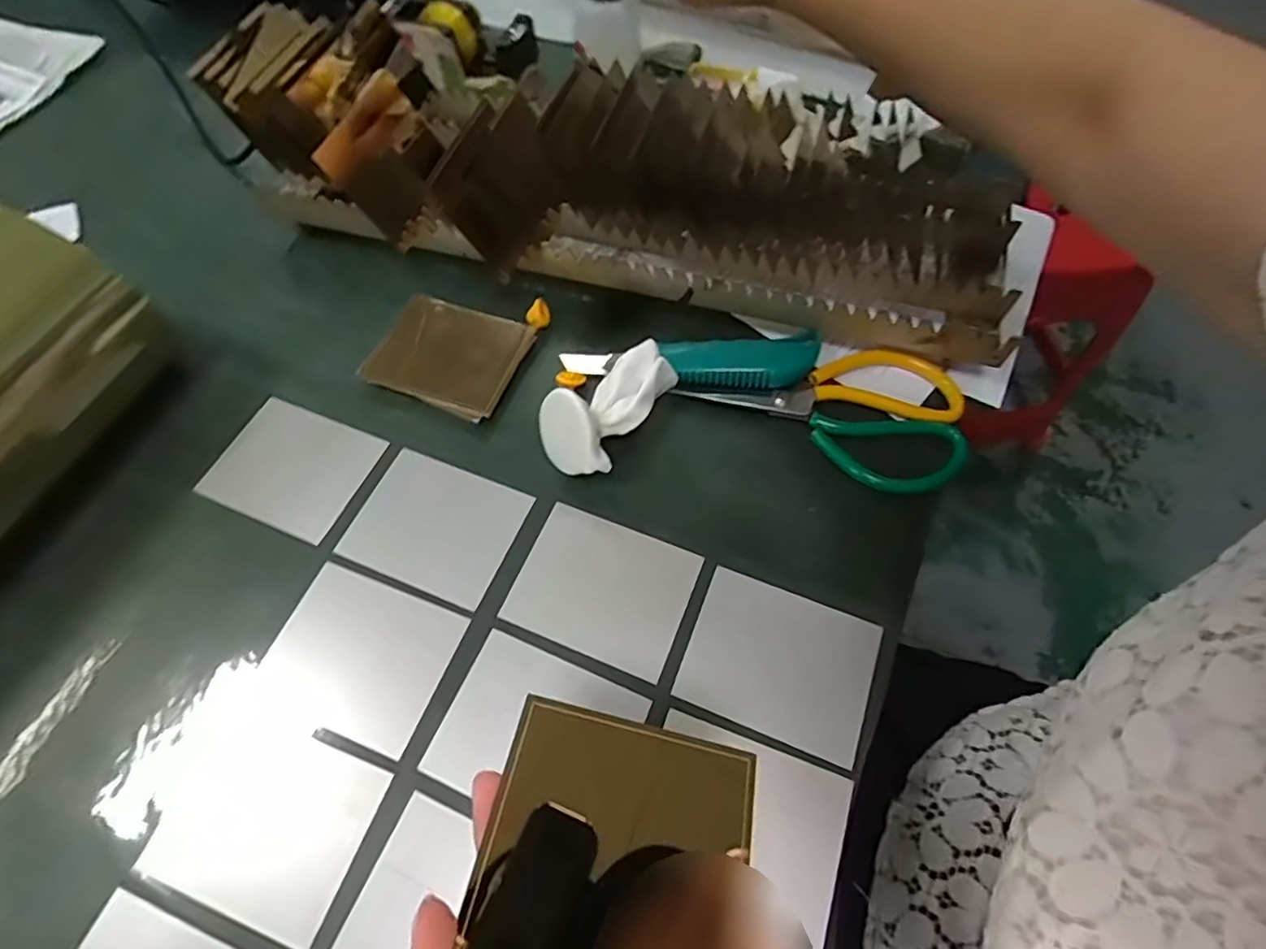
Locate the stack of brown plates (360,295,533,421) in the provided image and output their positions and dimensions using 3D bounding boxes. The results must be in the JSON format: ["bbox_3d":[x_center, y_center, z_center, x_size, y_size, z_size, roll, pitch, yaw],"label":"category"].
[{"bbox_3d":[-0.132,-0.086,0.439,0.101,0.014,0.082,20,64,10],"label":"stack of brown plates"}]

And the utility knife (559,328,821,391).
[{"bbox_3d":[0.041,-0.078,0.422,0.174,0.016,0.039,-2,62,-1],"label":"utility knife"}]

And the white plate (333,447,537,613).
[{"bbox_3d":[-0.124,0.032,0.384,0.098,0.004,0.079,20,64,10],"label":"white plate"}]

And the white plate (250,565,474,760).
[{"bbox_3d":[-0.155,0.101,0.346,0.098,0.004,0.080,19,64,10],"label":"white plate"}]

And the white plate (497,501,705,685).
[{"bbox_3d":[-0.018,0.067,0.365,0.099,0.004,0.079,20,64,11],"label":"white plate"}]

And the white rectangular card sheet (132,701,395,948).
[{"bbox_3d":[-0.187,0.175,0.311,0.102,0.004,0.080,18,63,9],"label":"white rectangular card sheet"}]

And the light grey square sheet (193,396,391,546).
[{"bbox_3d":[-0.223,-0.005,0.403,0.094,0.004,0.078,21,64,11],"label":"light grey square sheet"}]

